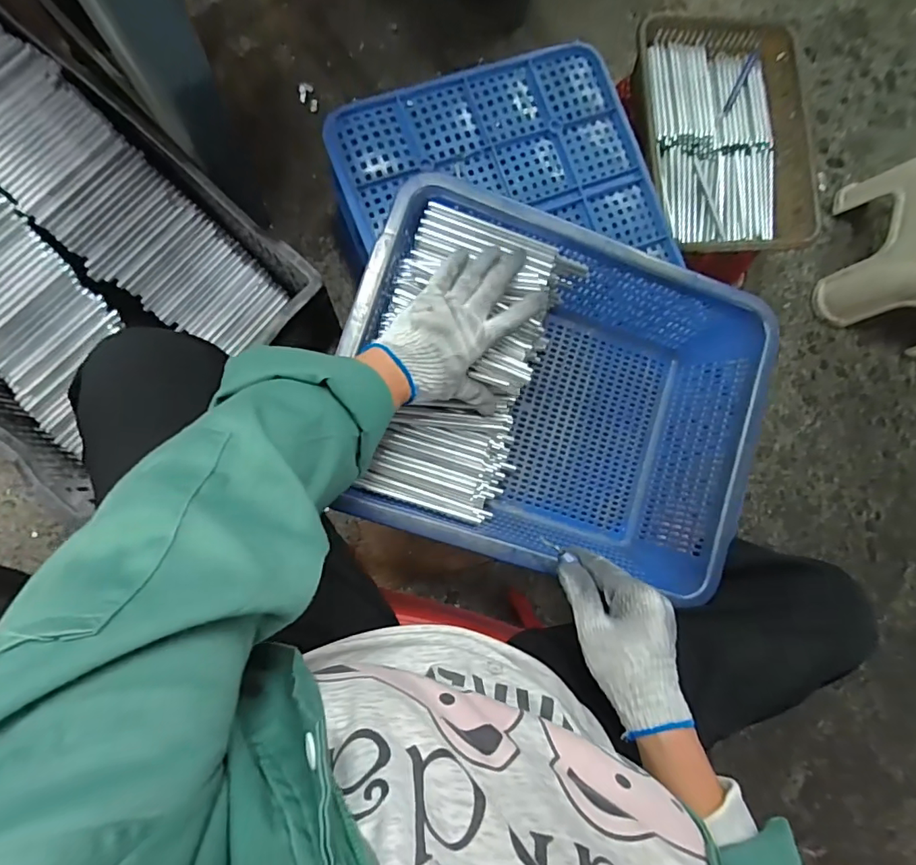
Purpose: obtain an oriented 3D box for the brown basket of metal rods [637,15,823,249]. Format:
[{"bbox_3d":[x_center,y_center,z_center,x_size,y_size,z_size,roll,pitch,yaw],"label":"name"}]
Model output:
[{"bbox_3d":[0.426,-0.472,0.810,0.276,0.062,0.374,-1,85,-11],"label":"brown basket of metal rods"}]

